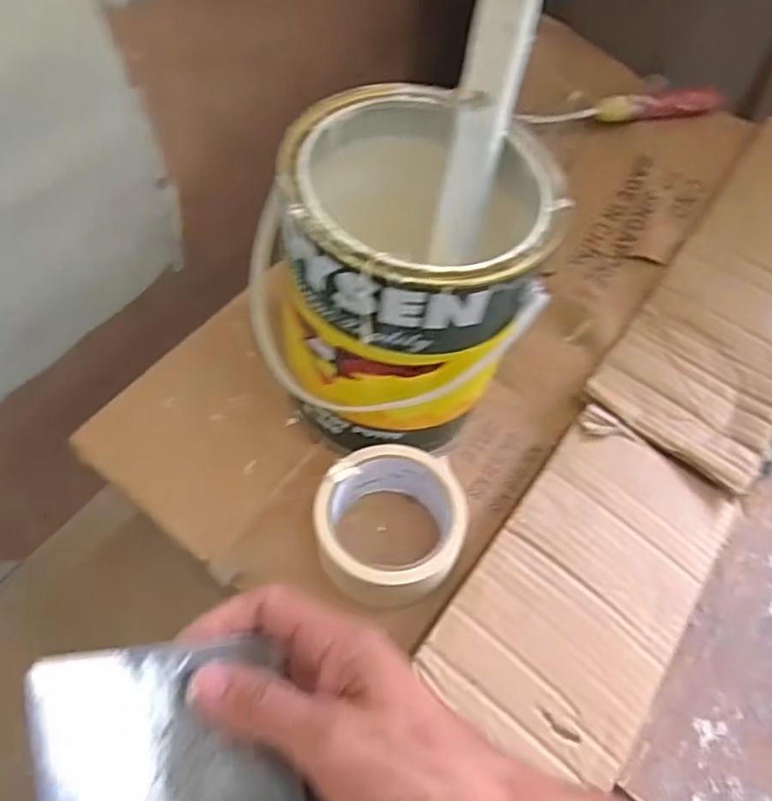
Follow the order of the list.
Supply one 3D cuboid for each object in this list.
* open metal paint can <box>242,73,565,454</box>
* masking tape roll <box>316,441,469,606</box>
[{"bbox_3d":[0.005,-0.075,0.447,0.178,0.193,0.160,-3,60,-6],"label":"open metal paint can"},{"bbox_3d":[0.002,0.084,0.441,0.095,0.046,0.093,2,59,-3],"label":"masking tape roll"}]

